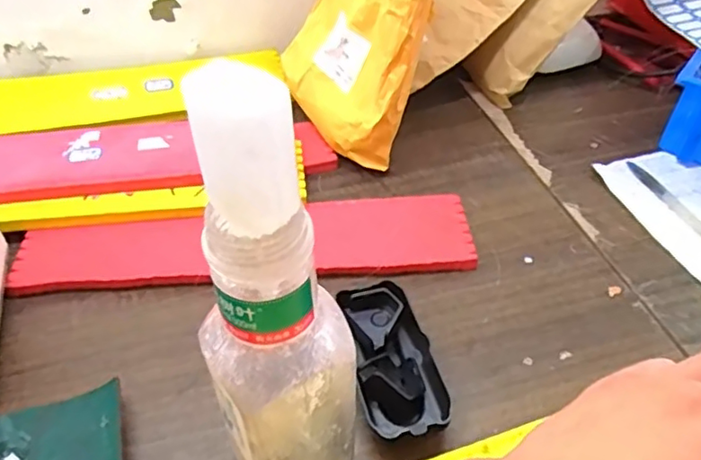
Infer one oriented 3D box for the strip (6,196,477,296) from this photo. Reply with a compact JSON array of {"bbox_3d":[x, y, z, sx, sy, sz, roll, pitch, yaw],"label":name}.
[{"bbox_3d":[-0.081,0.008,0.473,0.346,0.014,0.087,-2,45,-2],"label":"strip"}]

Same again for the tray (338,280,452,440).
[{"bbox_3d":[0.027,0.085,0.386,0.052,0.027,0.107,-12,46,-12],"label":"tray"}]

